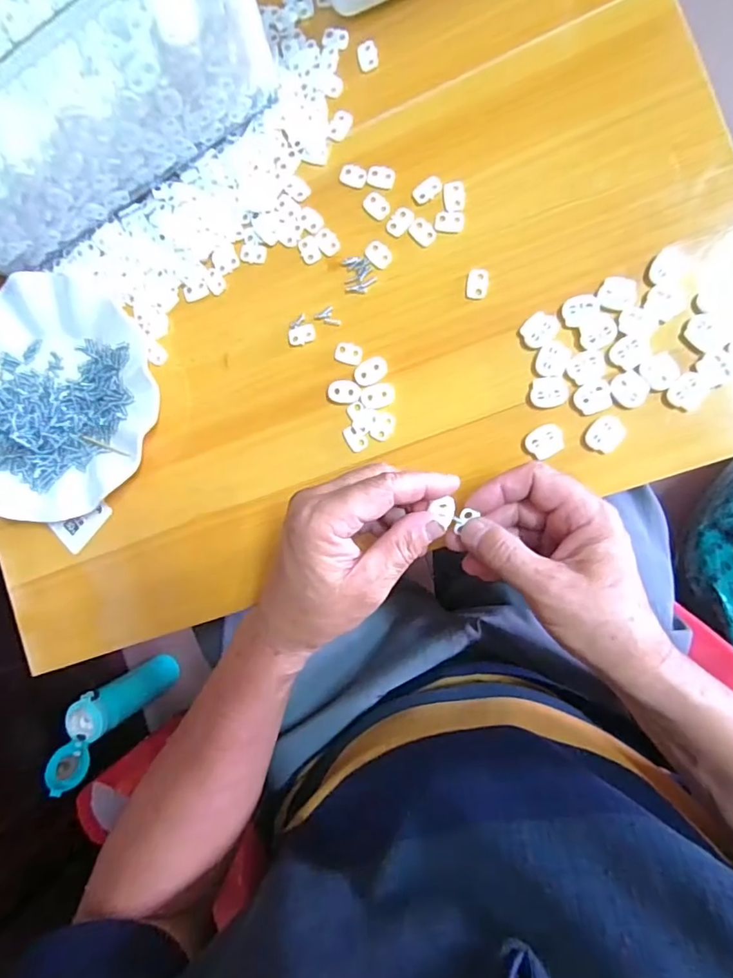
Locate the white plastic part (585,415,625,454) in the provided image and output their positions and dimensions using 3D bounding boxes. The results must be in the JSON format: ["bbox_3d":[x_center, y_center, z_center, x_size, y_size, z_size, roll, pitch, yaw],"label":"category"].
[{"bbox_3d":[0.153,-0.035,0.326,0.020,0.004,0.023,34,96,8],"label":"white plastic part"}]

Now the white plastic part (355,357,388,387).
[{"bbox_3d":[0.003,-0.082,0.356,0.024,0.004,0.017,-23,86,9],"label":"white plastic part"}]

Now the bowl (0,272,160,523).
[{"bbox_3d":[-0.247,-0.068,0.395,0.172,0.022,0.177,0,90,10],"label":"bowl"}]

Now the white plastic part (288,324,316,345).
[{"bbox_3d":[-0.047,-0.111,0.368,0.020,0.004,0.013,-12,88,10],"label":"white plastic part"}]

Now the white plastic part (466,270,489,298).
[{"bbox_3d":[0.074,-0.138,0.344,0.014,0.004,0.018,9,91,10],"label":"white plastic part"}]

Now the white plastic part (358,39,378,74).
[{"bbox_3d":[0.001,-0.304,0.358,0.014,0.004,0.018,-18,87,9],"label":"white plastic part"}]

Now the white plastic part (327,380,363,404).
[{"bbox_3d":[-0.015,-0.069,0.361,0.023,0.004,0.016,8,91,10],"label":"white plastic part"}]

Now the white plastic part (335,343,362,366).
[{"bbox_3d":[-0.013,-0.096,0.360,0.020,0.004,0.014,17,93,10],"label":"white plastic part"}]

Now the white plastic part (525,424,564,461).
[{"bbox_3d":[0.117,-0.031,0.334,0.023,0.004,0.020,-33,85,8],"label":"white plastic part"}]

